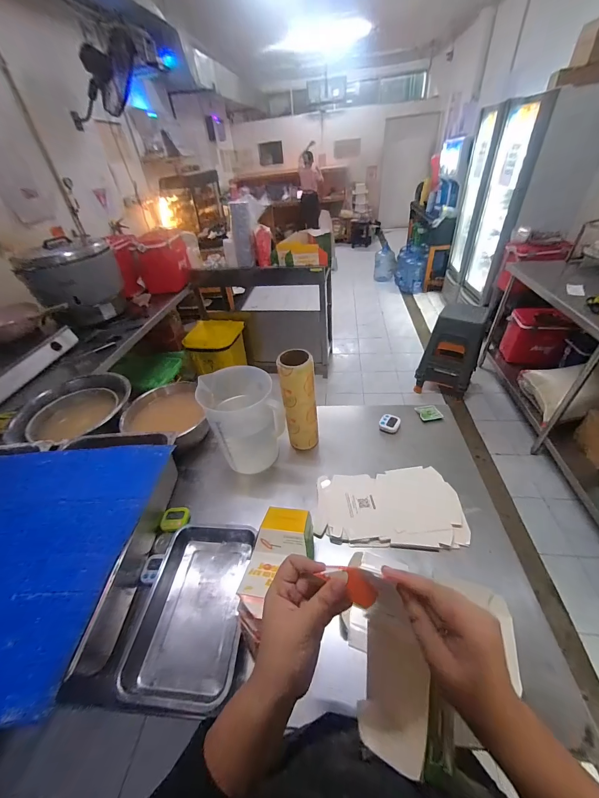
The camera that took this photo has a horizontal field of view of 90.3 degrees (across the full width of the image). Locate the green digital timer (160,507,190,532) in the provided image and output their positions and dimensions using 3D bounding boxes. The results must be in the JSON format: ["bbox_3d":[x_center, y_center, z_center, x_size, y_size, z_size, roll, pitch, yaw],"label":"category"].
[{"bbox_3d":[-0.315,0.303,0.752,0.060,0.025,0.062,-5,40,2],"label":"green digital timer"}]

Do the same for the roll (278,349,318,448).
[{"bbox_3d":[0.002,0.008,0.840,0.089,0.304,0.087,-4,40,3],"label":"roll"}]

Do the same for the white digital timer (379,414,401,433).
[{"bbox_3d":[0.291,0.078,0.955,0.060,0.016,0.062,16,45,25],"label":"white digital timer"}]

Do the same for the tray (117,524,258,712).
[{"bbox_3d":[-0.207,0.415,0.614,0.186,0.070,0.306,-1,40,7],"label":"tray"}]

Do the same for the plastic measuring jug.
[{"bbox_3d":[-0.159,0.056,0.858,0.172,0.247,0.196,-24,43,-20],"label":"plastic measuring jug"}]

